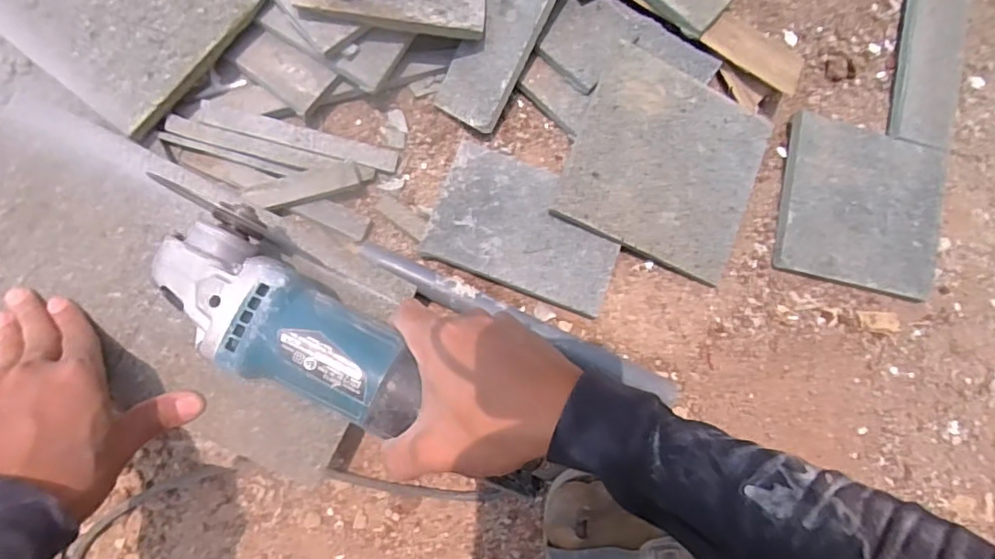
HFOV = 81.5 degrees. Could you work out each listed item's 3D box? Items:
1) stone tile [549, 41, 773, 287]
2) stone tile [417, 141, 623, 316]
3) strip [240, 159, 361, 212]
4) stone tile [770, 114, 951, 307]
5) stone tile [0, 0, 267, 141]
[{"bbox_3d":[0.139,-0.093,0.473,0.157,0.020,0.151,22,86,-9],"label":"stone tile"},{"bbox_3d":[0.025,-0.041,0.462,0.147,0.004,0.098,20,76,-5],"label":"stone tile"},{"bbox_3d":[-0.147,-0.071,0.438,0.083,0.009,0.021,-18,105,-2],"label":"strip"},{"bbox_3d":[0.322,-0.062,0.501,0.153,0.016,0.136,14,87,-9],"label":"stone tile"},{"bbox_3d":[-0.275,-0.204,0.413,0.153,0.013,0.142,38,84,-7],"label":"stone tile"}]

